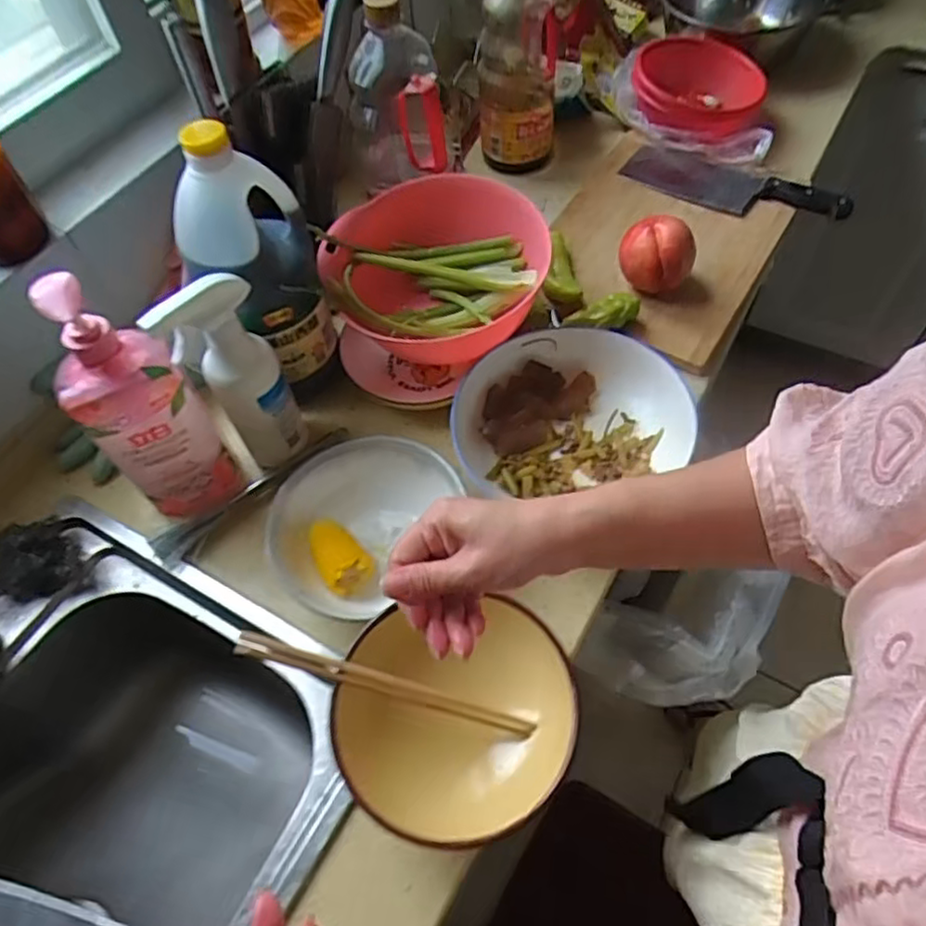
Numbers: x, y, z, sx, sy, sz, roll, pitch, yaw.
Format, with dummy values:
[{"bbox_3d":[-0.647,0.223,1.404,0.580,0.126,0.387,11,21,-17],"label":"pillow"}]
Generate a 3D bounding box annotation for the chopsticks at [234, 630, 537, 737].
[{"bbox_3d":[-0.057,0.169,0.516,0.233,0.017,0.015,18,60,-4],"label":"chopsticks"}]

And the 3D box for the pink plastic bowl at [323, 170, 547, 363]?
[{"bbox_3d":[-0.029,-0.193,0.691,0.213,0.120,0.157,-15,58,-5],"label":"pink plastic bowl"}]

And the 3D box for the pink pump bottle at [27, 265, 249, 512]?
[{"bbox_3d":[-0.282,-0.049,0.586,0.096,0.261,0.079,-41,64,-20],"label":"pink pump bottle"}]

